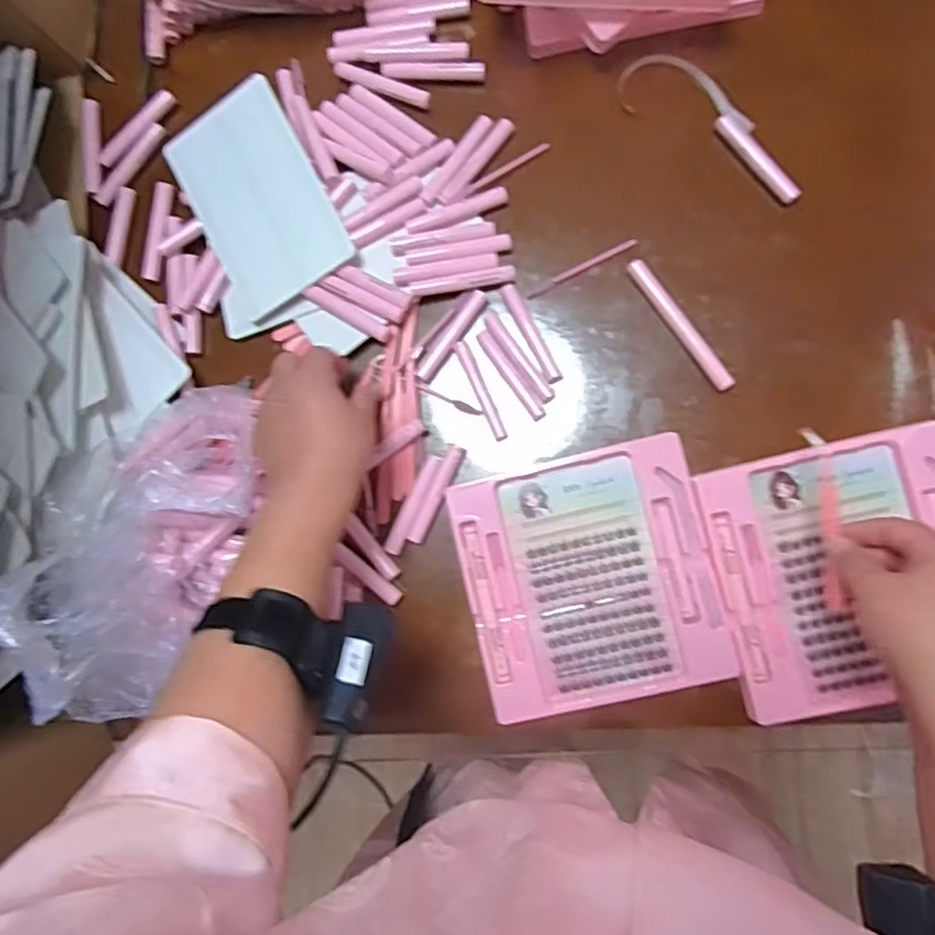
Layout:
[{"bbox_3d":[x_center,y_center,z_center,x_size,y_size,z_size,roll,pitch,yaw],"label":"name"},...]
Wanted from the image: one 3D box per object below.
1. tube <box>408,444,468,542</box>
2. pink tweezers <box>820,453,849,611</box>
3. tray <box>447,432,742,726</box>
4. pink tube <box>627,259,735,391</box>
[{"bbox_3d":[-0.025,0.022,0.572,0.014,0.016,0.085,26,90,9],"label":"tube"},{"bbox_3d":[0.251,0.046,0.487,0.011,0.019,0.109,-4,96,8],"label":"pink tweezers"},{"bbox_3d":[0.095,0.088,0.552,0.187,0.016,0.192,-14,84,7],"label":"tray"},{"bbox_3d":[0.168,-0.114,0.560,0.014,0.016,0.126,-35,82,4],"label":"pink tube"}]

